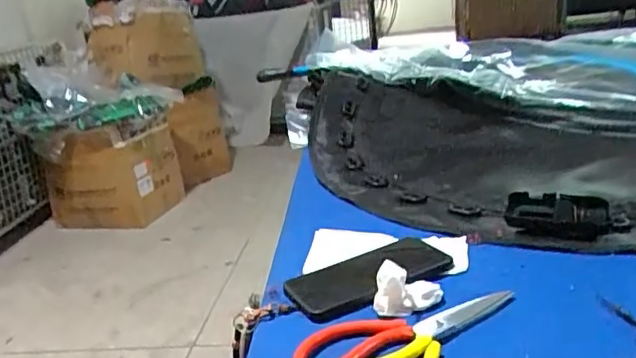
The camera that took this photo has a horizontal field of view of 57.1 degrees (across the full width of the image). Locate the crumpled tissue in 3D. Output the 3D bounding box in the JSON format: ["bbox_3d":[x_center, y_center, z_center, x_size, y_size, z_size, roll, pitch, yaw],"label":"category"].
[{"bbox_3d":[0.081,0.097,0.534,0.058,0.038,0.030,-3,18,13],"label":"crumpled tissue"}]

